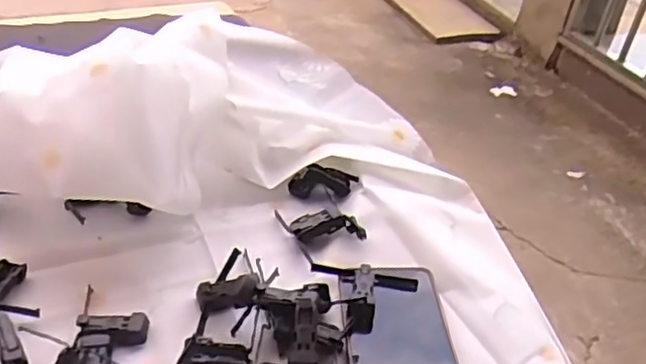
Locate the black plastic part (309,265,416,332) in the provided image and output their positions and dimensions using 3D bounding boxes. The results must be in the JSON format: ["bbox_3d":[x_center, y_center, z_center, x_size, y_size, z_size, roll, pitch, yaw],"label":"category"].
[{"bbox_3d":[0.031,0.085,0.497,0.081,0.030,0.052,10,35,0],"label":"black plastic part"}]

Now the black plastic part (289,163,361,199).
[{"bbox_3d":[0.001,-0.003,0.626,0.064,0.025,0.027,6,35,-6],"label":"black plastic part"}]

